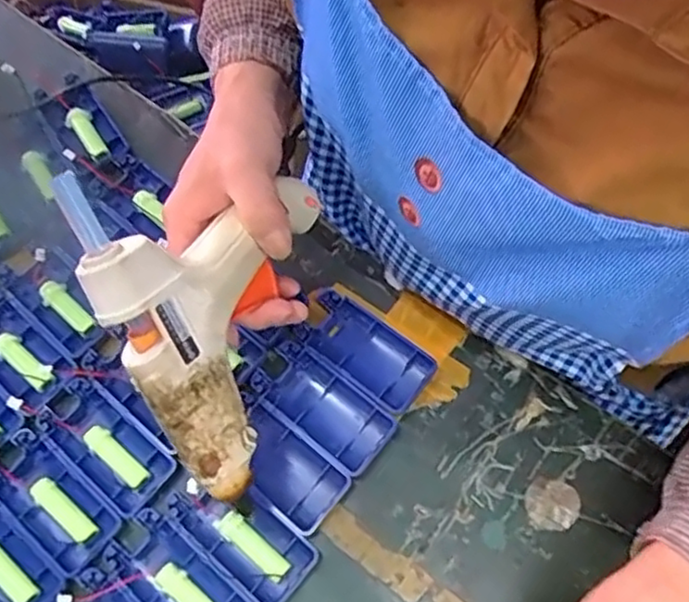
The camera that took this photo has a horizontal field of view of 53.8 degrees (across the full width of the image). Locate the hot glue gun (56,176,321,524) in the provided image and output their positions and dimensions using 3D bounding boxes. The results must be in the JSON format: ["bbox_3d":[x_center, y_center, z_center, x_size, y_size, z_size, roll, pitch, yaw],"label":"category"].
[{"bbox_3d":[-0.064,0.000,0.366,0.038,0.177,0.132,6,33,47],"label":"hot glue gun"}]

